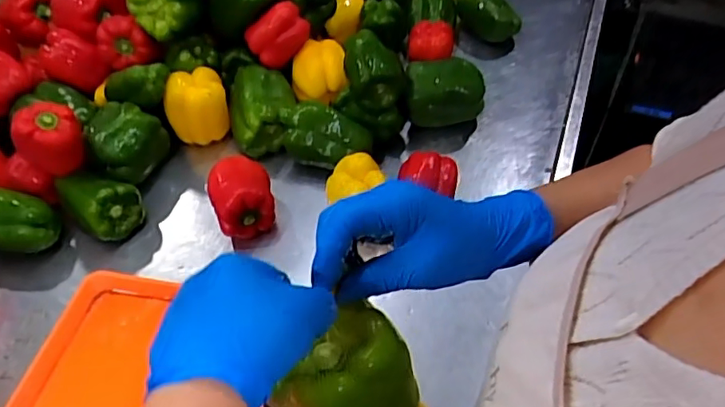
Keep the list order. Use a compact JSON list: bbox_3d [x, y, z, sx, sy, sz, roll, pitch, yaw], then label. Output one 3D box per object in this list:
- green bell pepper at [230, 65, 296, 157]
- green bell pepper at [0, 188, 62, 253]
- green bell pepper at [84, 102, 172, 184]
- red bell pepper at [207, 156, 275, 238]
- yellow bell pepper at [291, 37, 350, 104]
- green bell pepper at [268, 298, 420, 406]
[{"bbox_3d":[-0.148,-0.141,0.816,0.092,0.092,0.108,-10,51,-4],"label":"green bell pepper"},{"bbox_3d":[-0.458,0.033,0.728,0.104,0.074,0.073,10,52,11],"label":"green bell pepper"},{"bbox_3d":[-0.342,-0.086,0.790,0.083,0.078,0.097,14,53,15],"label":"green bell pepper"},{"bbox_3d":[-0.159,-0.009,0.733,0.079,0.076,0.091,-18,52,-11],"label":"red bell pepper"},{"bbox_3d":[-0.067,-0.204,0.847,0.081,0.067,0.077,-8,51,-3],"label":"yellow bell pepper"},{"bbox_3d":[-0.007,0.126,0.368,0.065,0.080,0.082,33,60,27],"label":"green bell pepper"}]

